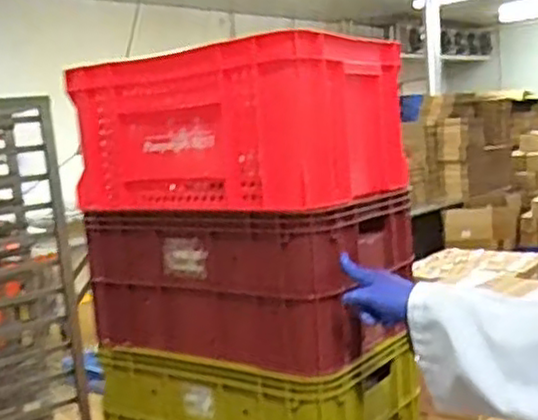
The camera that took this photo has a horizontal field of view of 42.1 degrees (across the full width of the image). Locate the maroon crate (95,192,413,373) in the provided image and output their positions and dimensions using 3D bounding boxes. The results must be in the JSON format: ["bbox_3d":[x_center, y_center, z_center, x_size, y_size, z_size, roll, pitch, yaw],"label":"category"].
[{"bbox_3d":[-0.034,0.106,1.223,0.478,0.224,0.312,0,8,38],"label":"maroon crate"}]

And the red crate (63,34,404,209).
[{"bbox_3d":[-0.068,-0.136,1.214,0.528,0.232,0.350,1,8,43],"label":"red crate"}]

